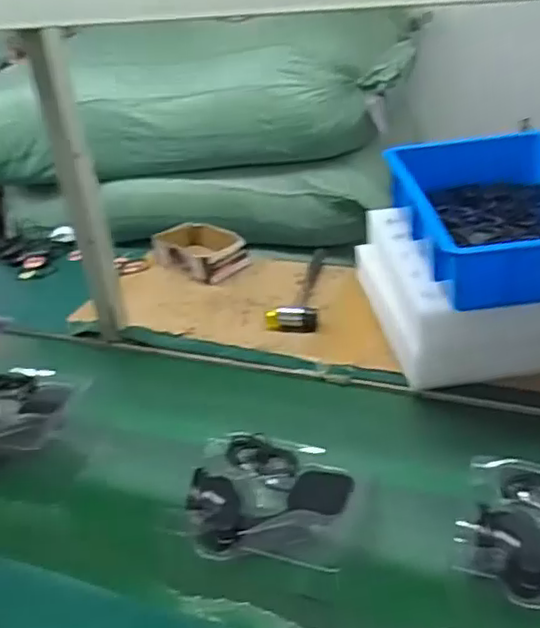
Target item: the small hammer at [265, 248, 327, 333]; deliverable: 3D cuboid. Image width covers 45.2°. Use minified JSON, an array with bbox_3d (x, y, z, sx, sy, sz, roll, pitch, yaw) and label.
[{"bbox_3d":[0.054,-0.051,1.143,0.082,0.034,0.270,2,29,8],"label":"small hammer"}]

